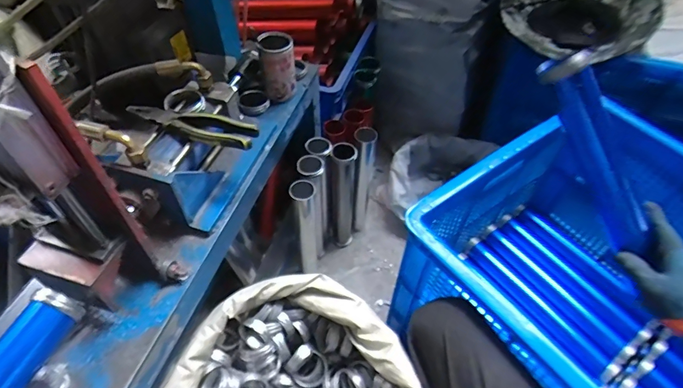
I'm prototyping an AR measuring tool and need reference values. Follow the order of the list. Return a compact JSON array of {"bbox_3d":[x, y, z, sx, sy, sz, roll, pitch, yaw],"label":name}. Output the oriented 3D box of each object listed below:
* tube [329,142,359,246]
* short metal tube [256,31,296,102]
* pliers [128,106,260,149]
[{"bbox_3d":[0.003,0.015,1.041,0.064,0.346,0.053,1,51,-2],"label":"tube"},{"bbox_3d":[-0.119,-0.237,0.763,0.063,0.106,0.061,-7,52,-8],"label":"short metal tube"},{"bbox_3d":[-0.219,-0.102,0.596,0.190,0.020,0.045,13,52,8],"label":"pliers"}]

